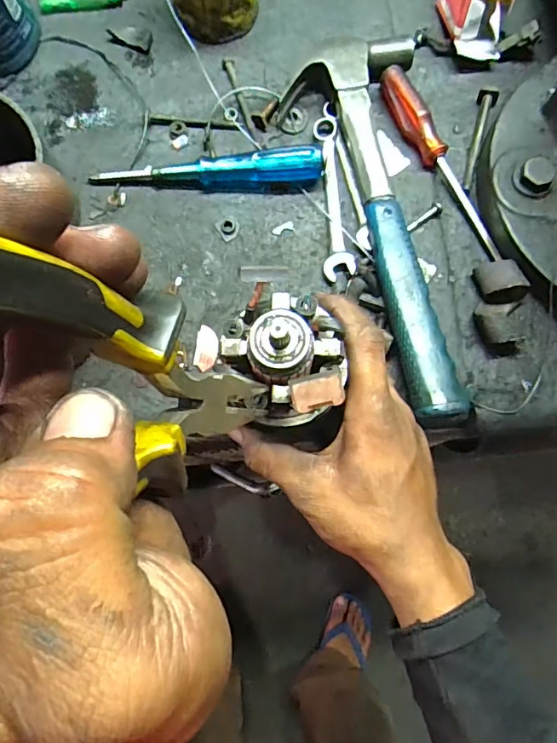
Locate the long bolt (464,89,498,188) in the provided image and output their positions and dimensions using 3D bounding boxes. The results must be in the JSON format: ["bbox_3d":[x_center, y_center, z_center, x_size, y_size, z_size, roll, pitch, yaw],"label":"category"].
[{"bbox_3d":[0.170,-0.200,0.431,0.015,0.011,0.094,18,78,3],"label":"long bolt"}]

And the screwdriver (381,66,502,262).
[{"bbox_3d":[0.136,-0.175,0.420,0.022,0.022,0.185,-28,80,-6],"label":"screwdriver"}]

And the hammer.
[{"bbox_3d":[0.076,-0.121,0.403,0.110,0.041,0.323,-7,78,-2],"label":"hammer"}]

